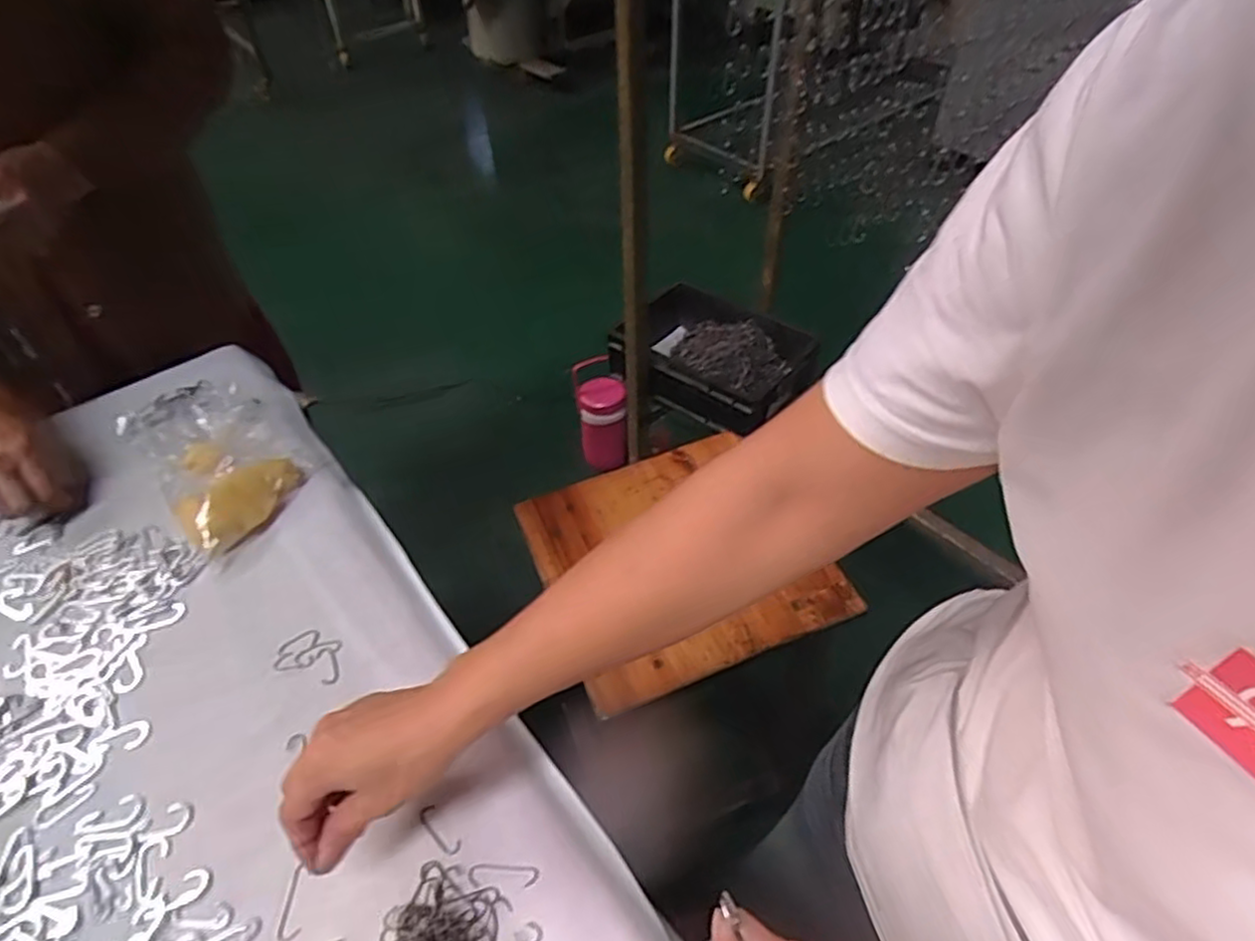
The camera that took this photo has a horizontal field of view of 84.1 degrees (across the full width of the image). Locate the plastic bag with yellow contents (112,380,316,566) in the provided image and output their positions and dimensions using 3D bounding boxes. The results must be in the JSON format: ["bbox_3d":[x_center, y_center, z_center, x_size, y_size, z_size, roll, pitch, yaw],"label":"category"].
[{"bbox_3d":[-0.391,-0.032,0.659,0.129,0.044,0.245,-37,56,-27],"label":"plastic bag with yellow contents"}]

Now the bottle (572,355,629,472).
[{"bbox_3d":[-0.063,-0.123,1.639,0.109,0.279,0.093,-13,49,-9],"label":"bottle"}]

